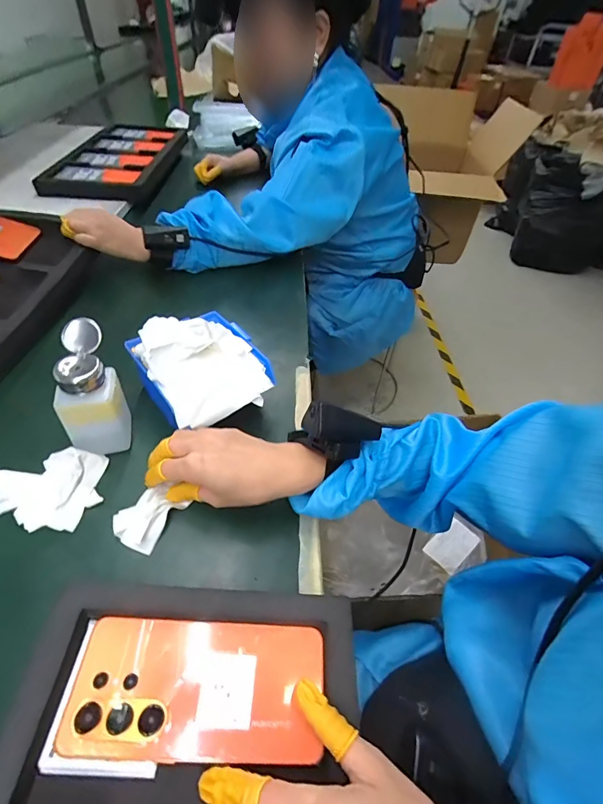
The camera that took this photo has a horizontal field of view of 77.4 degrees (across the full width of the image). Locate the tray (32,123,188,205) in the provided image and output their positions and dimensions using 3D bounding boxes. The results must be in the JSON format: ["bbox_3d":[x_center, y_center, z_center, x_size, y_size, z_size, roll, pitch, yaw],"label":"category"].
[{"bbox_3d":[-0.412,-0.582,0.903,0.223,0.062,0.475,3,47,-2],"label":"tray"}]

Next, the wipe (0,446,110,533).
[{"bbox_3d":[-0.248,0.082,0.354,0.104,0.022,0.073,-1,47,-5],"label":"wipe"}]

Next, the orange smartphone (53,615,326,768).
[{"bbox_3d":[-0.071,0.197,0.262,0.168,0.006,0.078,5,47,-3],"label":"orange smartphone"}]

